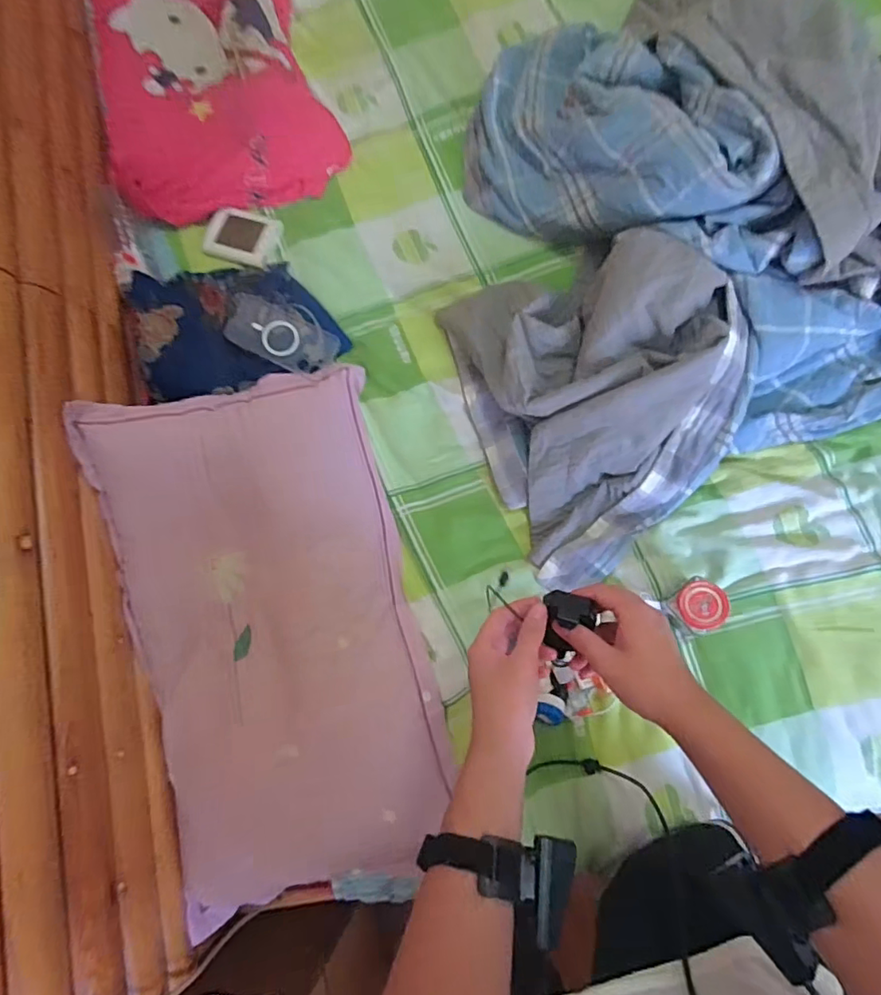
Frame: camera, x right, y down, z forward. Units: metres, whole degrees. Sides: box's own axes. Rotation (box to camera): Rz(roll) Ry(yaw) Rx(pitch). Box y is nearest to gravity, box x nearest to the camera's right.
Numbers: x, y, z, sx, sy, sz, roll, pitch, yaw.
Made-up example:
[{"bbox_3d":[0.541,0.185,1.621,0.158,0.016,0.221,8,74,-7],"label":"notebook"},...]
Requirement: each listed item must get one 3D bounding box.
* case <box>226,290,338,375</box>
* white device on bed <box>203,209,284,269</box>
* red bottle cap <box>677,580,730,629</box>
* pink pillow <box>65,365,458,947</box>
[{"bbox_3d":[-0.250,-0.258,0.863,0.177,0.018,0.098,21,80,-3],"label":"case"},{"bbox_3d":[-0.332,-0.436,0.916,0.110,0.023,0.089,16,84,10],"label":"white device on bed"},{"bbox_3d":[0.332,0.135,0.686,0.058,0.015,0.057,-1,85,8],"label":"red bottle cap"},{"bbox_3d":[-0.232,0.179,0.775,0.381,0.127,0.726,-15,79,6],"label":"pink pillow"}]

